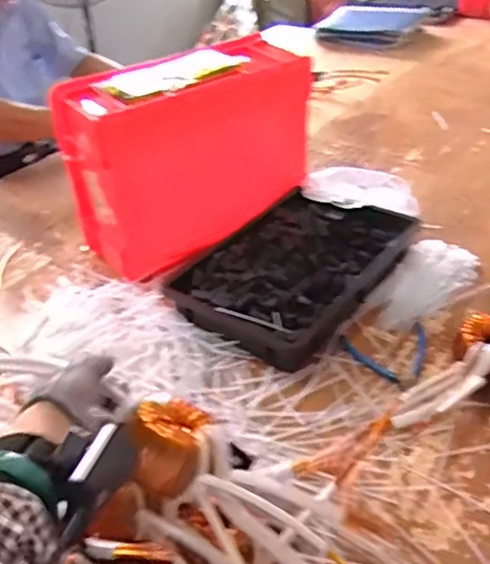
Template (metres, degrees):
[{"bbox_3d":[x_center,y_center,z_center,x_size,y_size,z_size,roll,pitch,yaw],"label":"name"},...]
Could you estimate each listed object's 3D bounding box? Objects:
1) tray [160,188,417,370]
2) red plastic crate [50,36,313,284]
[{"bbox_3d":[0.088,-0.025,0.913,0.231,0.057,0.370,23,45,34],"label":"tray"},{"bbox_3d":[-0.077,-0.210,0.986,0.378,0.296,0.147,-28,41,-28],"label":"red plastic crate"}]

